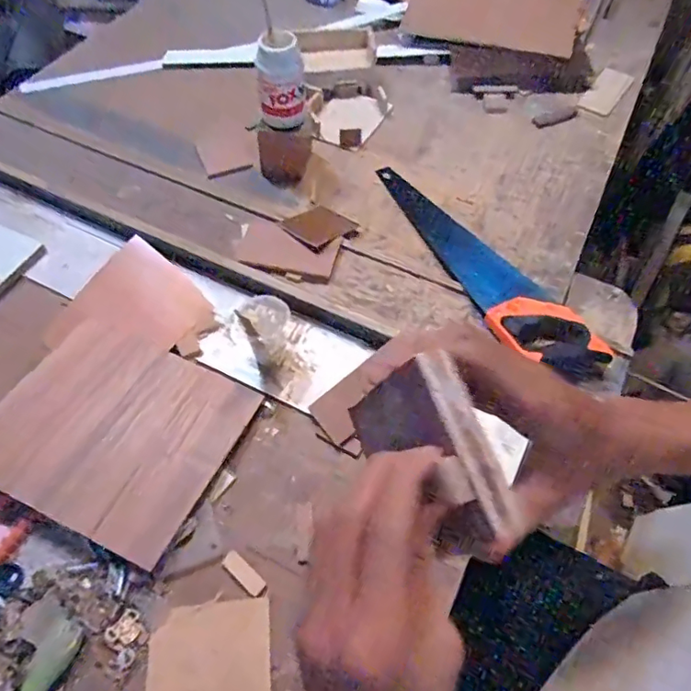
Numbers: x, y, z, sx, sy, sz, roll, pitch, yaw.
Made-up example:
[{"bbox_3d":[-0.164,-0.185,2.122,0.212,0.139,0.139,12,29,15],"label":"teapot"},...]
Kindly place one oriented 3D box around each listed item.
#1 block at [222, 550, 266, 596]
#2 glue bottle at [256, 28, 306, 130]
[{"bbox_3d":[-0.117,0.261,0.599,0.056,0.004,0.020,36,65,21],"label":"block"},{"bbox_3d":[-0.108,-0.440,0.881,0.076,0.140,0.067,-2,58,0],"label":"glue bottle"}]

